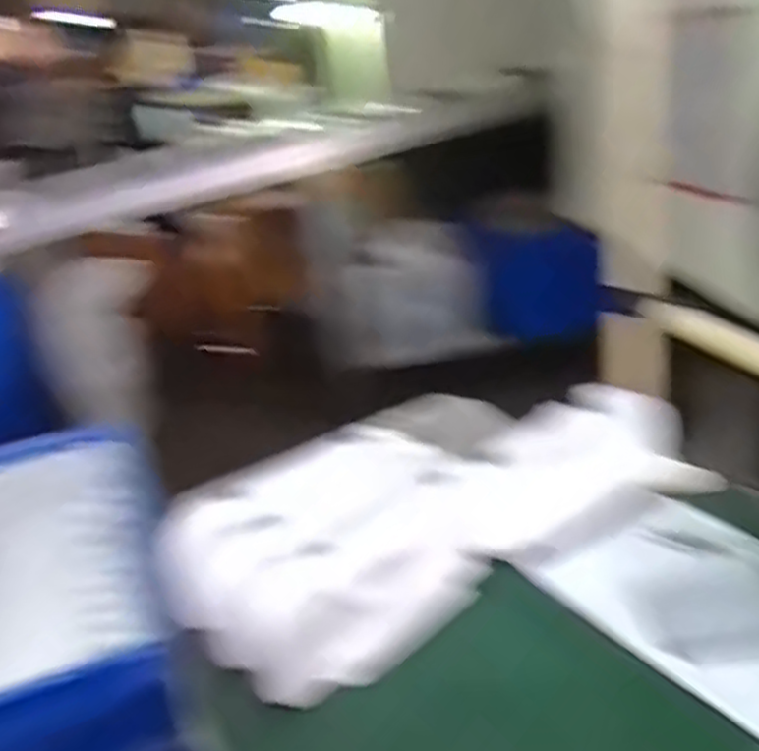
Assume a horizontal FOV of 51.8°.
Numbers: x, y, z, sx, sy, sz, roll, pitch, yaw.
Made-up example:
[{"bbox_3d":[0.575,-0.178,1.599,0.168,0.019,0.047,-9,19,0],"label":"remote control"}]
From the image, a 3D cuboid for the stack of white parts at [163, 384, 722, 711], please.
[{"bbox_3d":[0.069,0.119,0.818,0.561,0.115,0.213,-20,30,-26],"label":"stack of white parts"}]

